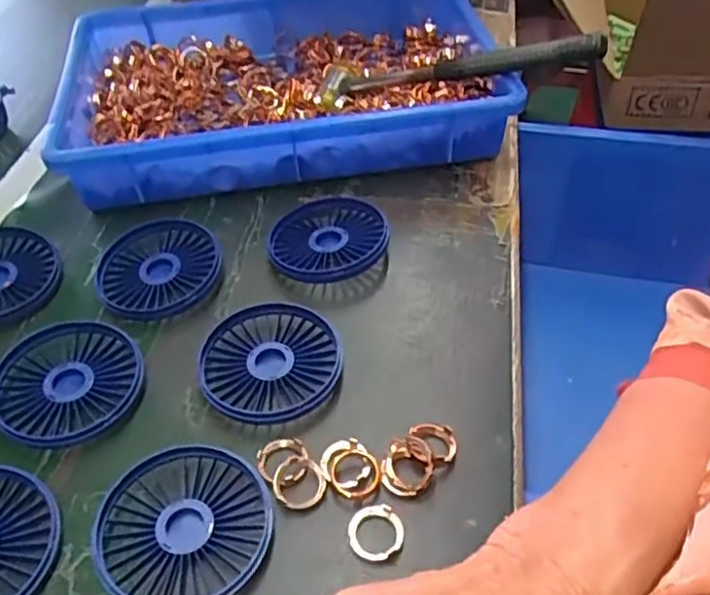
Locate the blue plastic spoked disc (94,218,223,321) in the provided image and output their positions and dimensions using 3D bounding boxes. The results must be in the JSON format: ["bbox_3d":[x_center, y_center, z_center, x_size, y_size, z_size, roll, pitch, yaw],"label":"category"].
[{"bbox_3d":[-0.141,-0.021,0.473,0.086,0.017,0.092,-3,46,3],"label":"blue plastic spoked disc"}]

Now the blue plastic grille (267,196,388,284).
[{"bbox_3d":[-0.021,-0.043,0.486,0.083,0.016,0.086,0,49,0],"label":"blue plastic grille"}]

